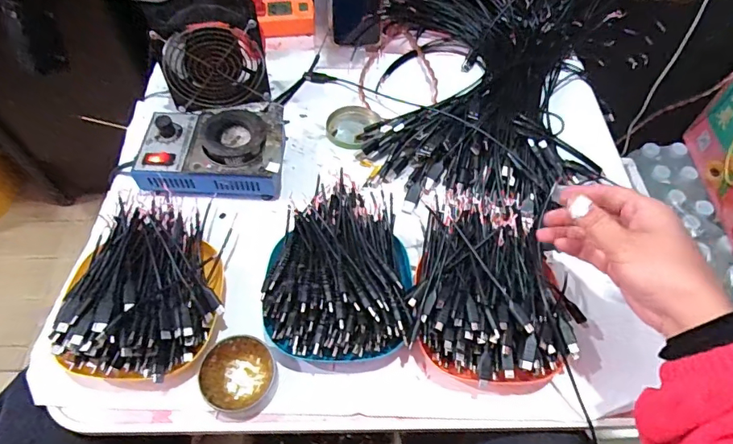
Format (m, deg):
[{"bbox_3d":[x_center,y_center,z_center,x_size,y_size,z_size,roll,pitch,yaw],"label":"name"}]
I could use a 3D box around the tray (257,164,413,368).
[{"bbox_3d":[-0.023,0.040,0.451,0.130,0.071,0.171,4,58,1],"label":"tray"}]

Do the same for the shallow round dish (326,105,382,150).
[{"bbox_3d":[-0.019,-0.123,0.595,0.063,0.010,0.069,1,58,-1],"label":"shallow round dish"}]

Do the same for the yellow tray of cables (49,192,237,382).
[{"bbox_3d":[-0.199,0.052,0.429,0.132,0.059,0.171,4,58,1],"label":"yellow tray of cables"}]

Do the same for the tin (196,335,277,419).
[{"bbox_3d":[-0.110,0.135,0.415,0.060,0.032,0.061,1,58,-1],"label":"tin"}]

